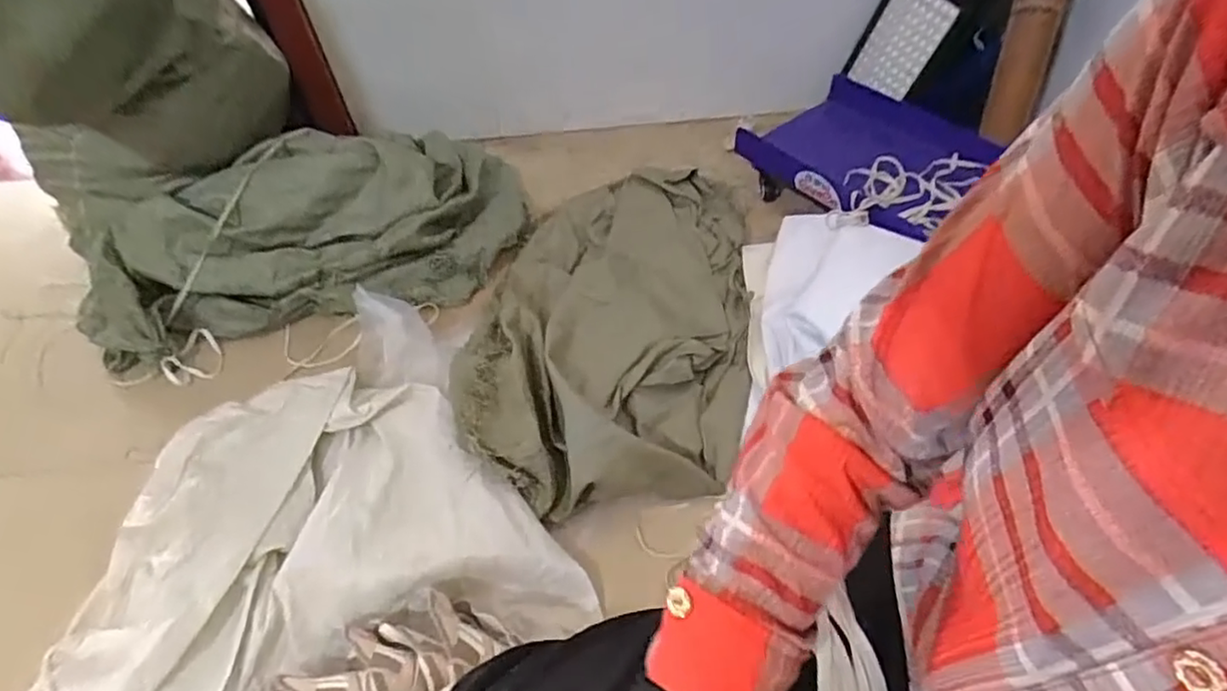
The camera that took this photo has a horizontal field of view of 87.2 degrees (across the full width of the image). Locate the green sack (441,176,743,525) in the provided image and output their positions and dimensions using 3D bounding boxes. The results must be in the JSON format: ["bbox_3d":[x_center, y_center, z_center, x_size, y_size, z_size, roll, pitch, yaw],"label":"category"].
[{"bbox_3d":[0.004,-0.071,1.033,0.416,0.124,0.704,1,51,5],"label":"green sack"}]

